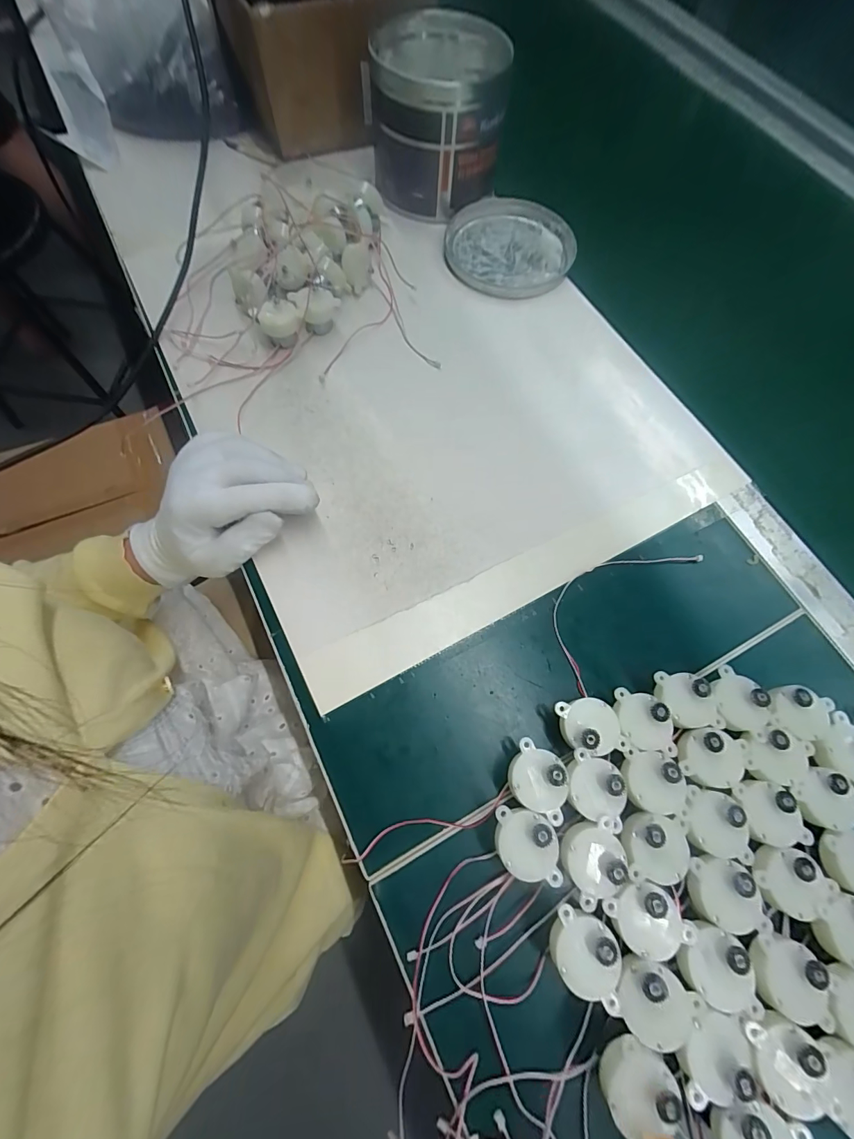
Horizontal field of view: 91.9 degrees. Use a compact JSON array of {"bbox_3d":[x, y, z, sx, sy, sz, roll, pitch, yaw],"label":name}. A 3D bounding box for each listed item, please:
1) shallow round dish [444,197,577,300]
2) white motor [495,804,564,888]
[{"bbox_3d":[0.086,-0.333,0.426,0.126,0.014,0.136,1,69,-3],"label":"shallow round dish"},{"bbox_3d":[0.054,0.151,0.230,0.038,0.030,0.031,9,69,0],"label":"white motor"}]

